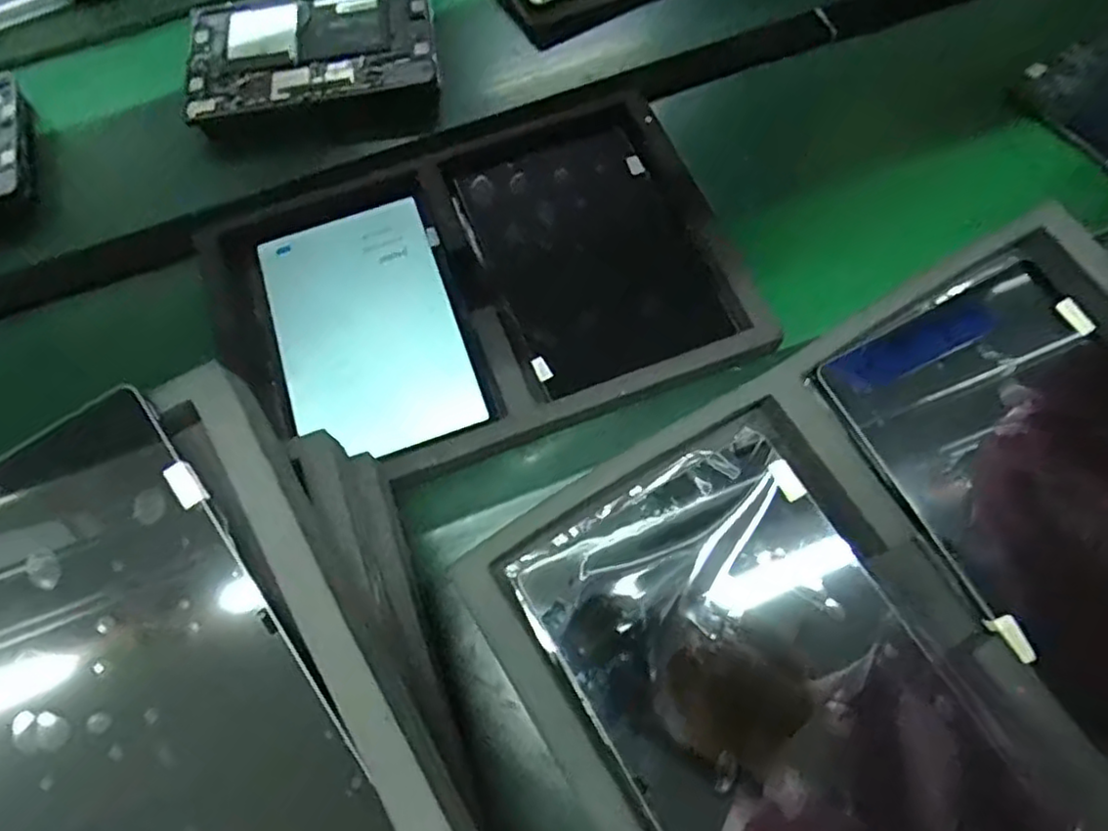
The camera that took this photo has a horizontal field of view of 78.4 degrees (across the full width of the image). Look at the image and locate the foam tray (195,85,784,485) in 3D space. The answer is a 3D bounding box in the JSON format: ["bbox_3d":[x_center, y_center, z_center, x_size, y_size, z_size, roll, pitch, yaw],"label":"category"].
[{"bbox_3d":[-0.070,-0.116,0.587,0.423,0.049,0.320,-20,68,-6],"label":"foam tray"}]

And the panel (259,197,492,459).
[{"bbox_3d":[-0.159,-0.077,0.577,0.150,0.009,0.236,-19,68,-5],"label":"panel"}]

